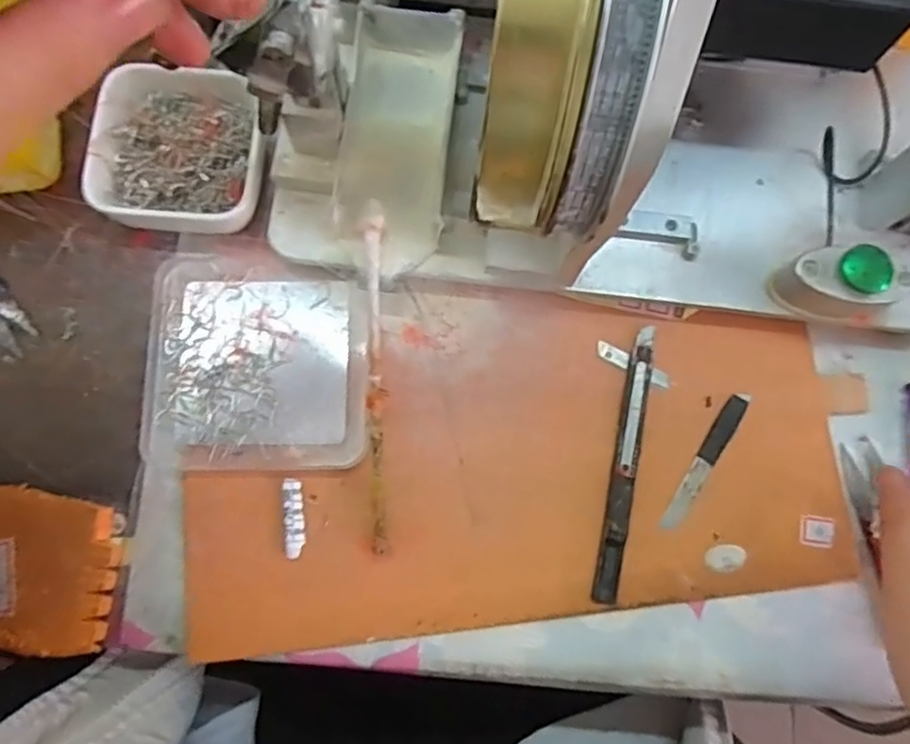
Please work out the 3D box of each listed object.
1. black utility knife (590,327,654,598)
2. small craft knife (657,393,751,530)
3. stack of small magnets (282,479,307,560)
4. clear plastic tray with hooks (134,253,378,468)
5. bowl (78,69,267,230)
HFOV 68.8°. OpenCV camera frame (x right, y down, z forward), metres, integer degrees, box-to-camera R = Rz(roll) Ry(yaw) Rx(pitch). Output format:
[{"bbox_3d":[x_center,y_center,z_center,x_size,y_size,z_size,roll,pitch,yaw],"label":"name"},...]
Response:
[{"bbox_3d":[0.085,0.043,0.327,0.012,0.007,0.136,12,79,1],"label":"black utility knife"},{"bbox_3d":[0.126,0.044,0.332,0.011,0.004,0.079,32,80,5],"label":"small craft knife"},{"bbox_3d":[-0.077,0.070,0.317,0.009,0.004,0.036,-5,79,-2],"label":"stack of small magnets"},{"bbox_3d":[-0.096,-0.006,0.329,0.110,0.015,0.104,0,79,-1],"label":"clear plastic tray with hooks"},{"bbox_3d":[-0.139,-0.118,0.345,0.083,0.026,0.092,4,79,0],"label":"bowl"}]

